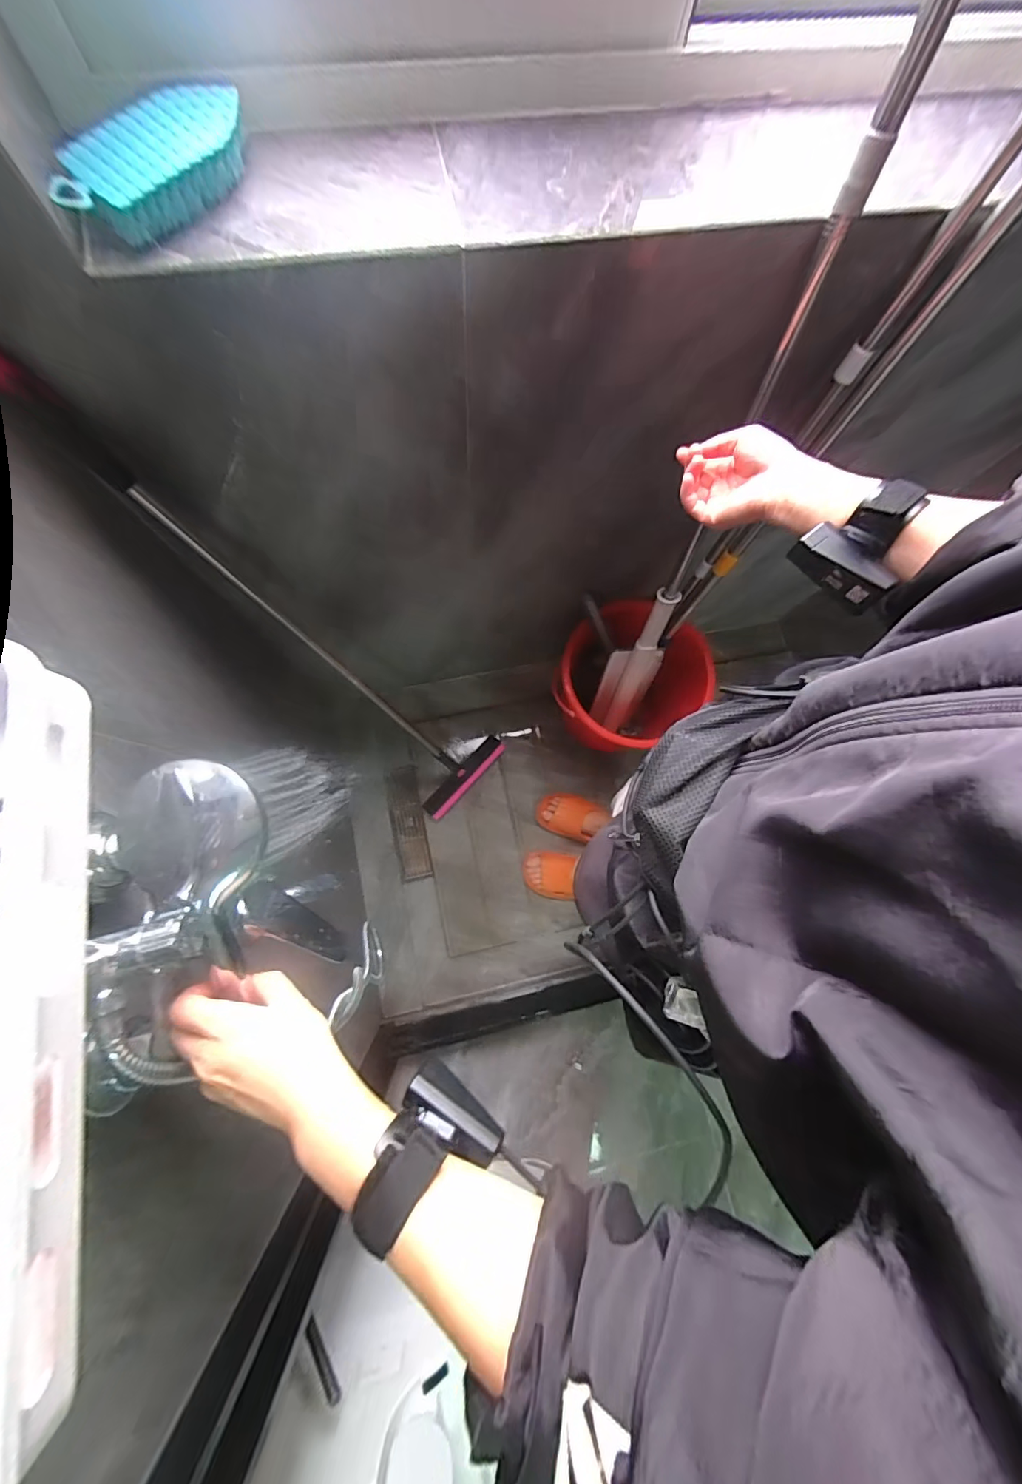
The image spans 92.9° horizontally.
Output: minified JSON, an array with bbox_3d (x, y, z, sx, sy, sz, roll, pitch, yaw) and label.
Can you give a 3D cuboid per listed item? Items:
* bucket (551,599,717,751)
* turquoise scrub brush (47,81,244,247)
[{"bbox_3d":[0.276,-0.113,1.148,0.317,0.280,0.302,0,77,1],"label":"bucket"},{"bbox_3d":[-0.244,-0.402,0.337,0.060,0.033,0.138,35,79,8],"label":"turquoise scrub brush"}]

